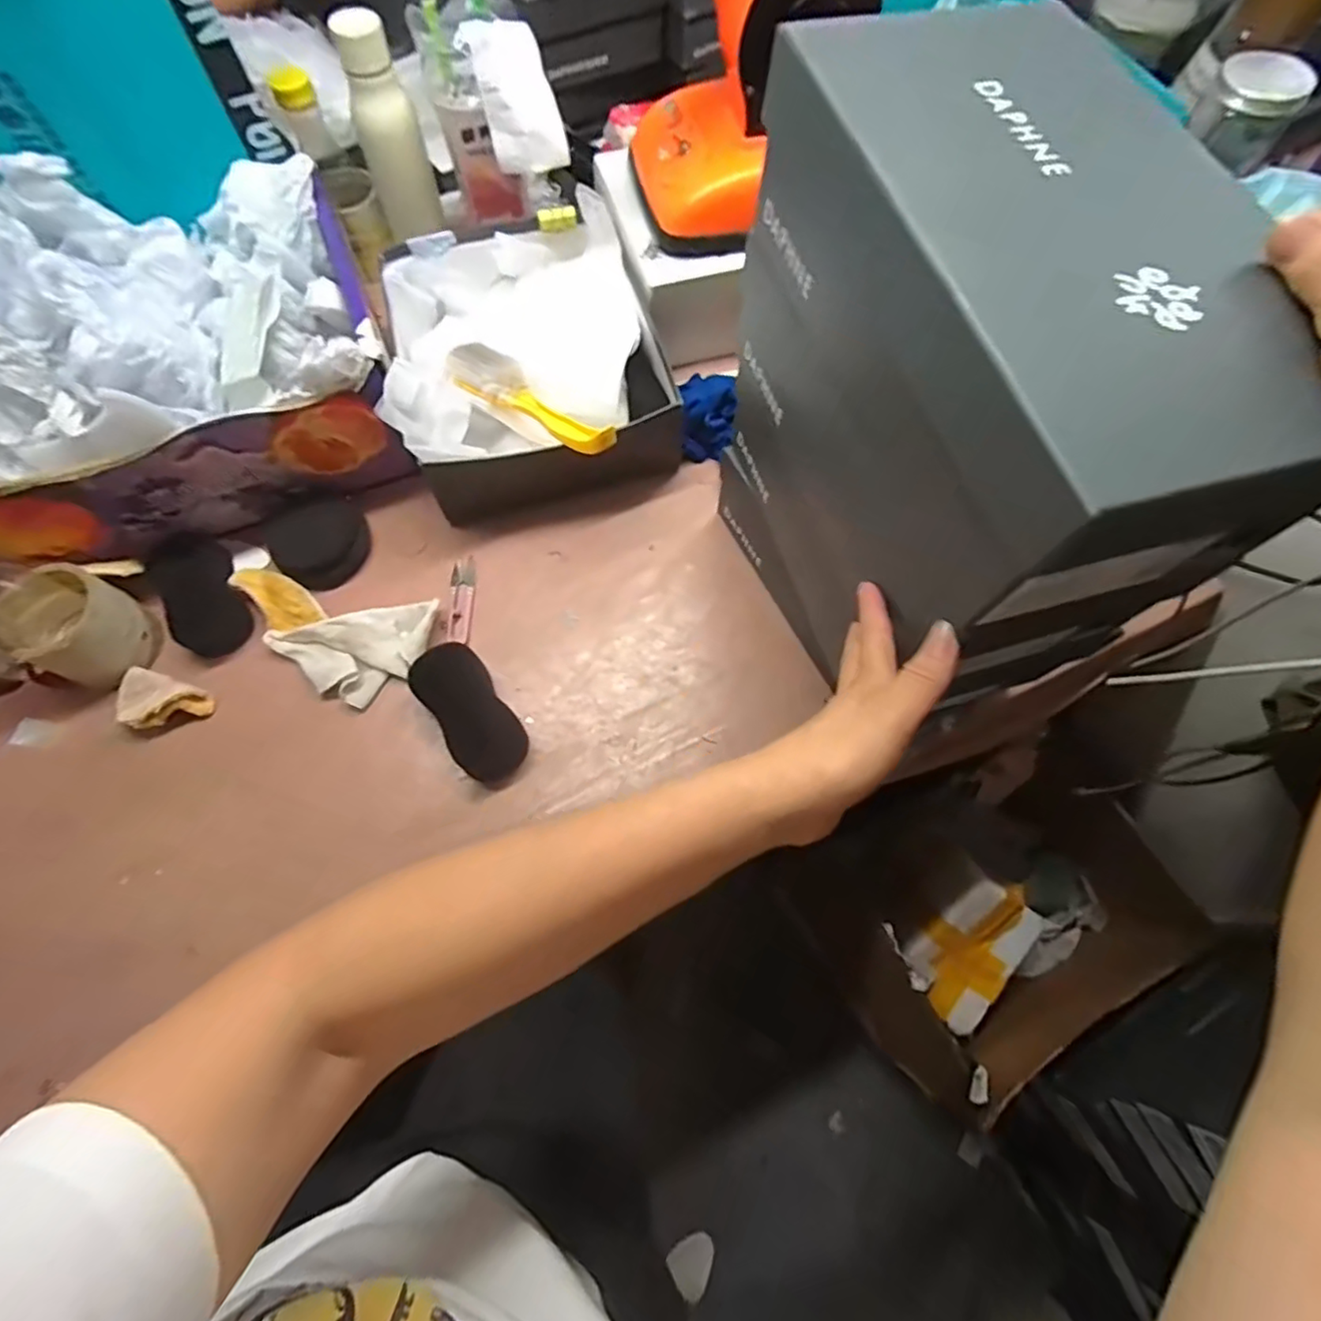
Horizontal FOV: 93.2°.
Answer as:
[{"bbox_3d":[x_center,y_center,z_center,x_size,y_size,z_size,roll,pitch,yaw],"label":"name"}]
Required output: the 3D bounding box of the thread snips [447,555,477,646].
[{"bbox_3d":[-0.199,-0.061,0.623,0.023,0.009,0.096,-3,69,-2],"label":"thread snips"}]

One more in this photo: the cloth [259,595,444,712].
[{"bbox_3d":[-0.289,-0.005,0.589,0.150,0.025,0.089,-5,69,-3],"label":"cloth"}]

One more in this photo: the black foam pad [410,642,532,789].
[{"bbox_3d":[-0.174,0.046,0.569,0.062,0.023,0.135,-33,73,-12],"label":"black foam pad"}]

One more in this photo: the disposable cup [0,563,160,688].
[{"bbox_3d":[-0.517,-0.032,0.555,0.088,0.067,0.085,0,69,-1],"label":"disposable cup"}]

